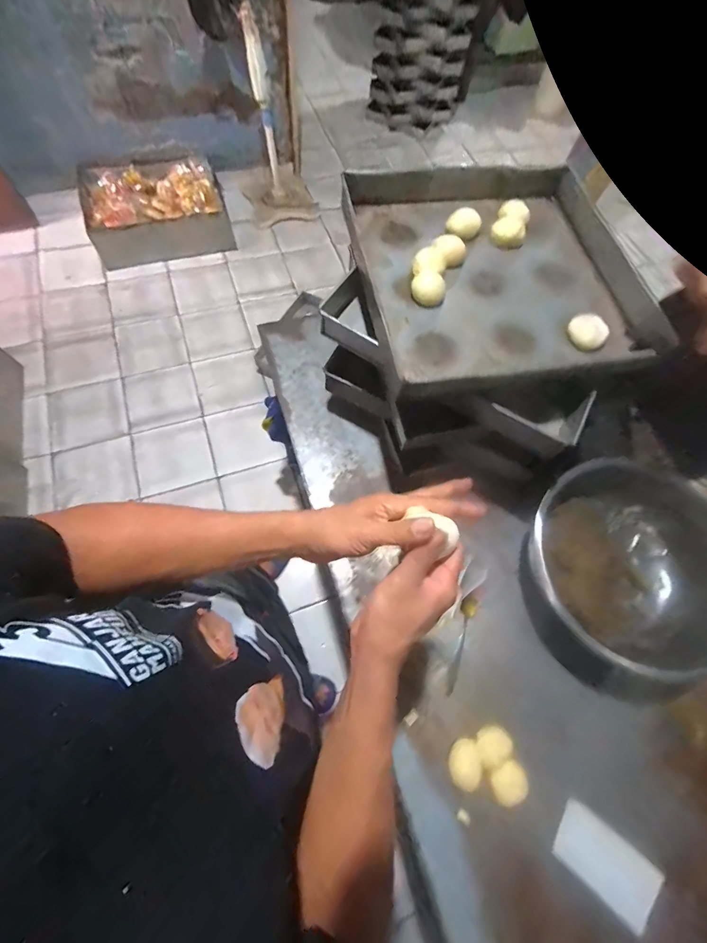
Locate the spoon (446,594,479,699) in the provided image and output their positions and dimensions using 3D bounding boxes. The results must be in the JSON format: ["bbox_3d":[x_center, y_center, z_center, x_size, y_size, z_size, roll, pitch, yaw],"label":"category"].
[{"bbox_3d":[0.192,0.313,0.668,0.029,0.018,0.171,22,68,5],"label":"spoon"}]

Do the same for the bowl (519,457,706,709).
[{"bbox_3d":[0.472,0.174,0.667,0.343,0.143,0.342,1,68,-3],"label":"bowl"}]

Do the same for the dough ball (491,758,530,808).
[{"bbox_3d":[0.246,0.494,0.586,0.058,0.036,0.053,1,68,-3],"label":"dough ball"}]

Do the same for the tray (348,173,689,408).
[{"bbox_3d":[0.257,-0.355,0.645,0.501,0.064,0.489,-6,68,-7],"label":"tray"}]

